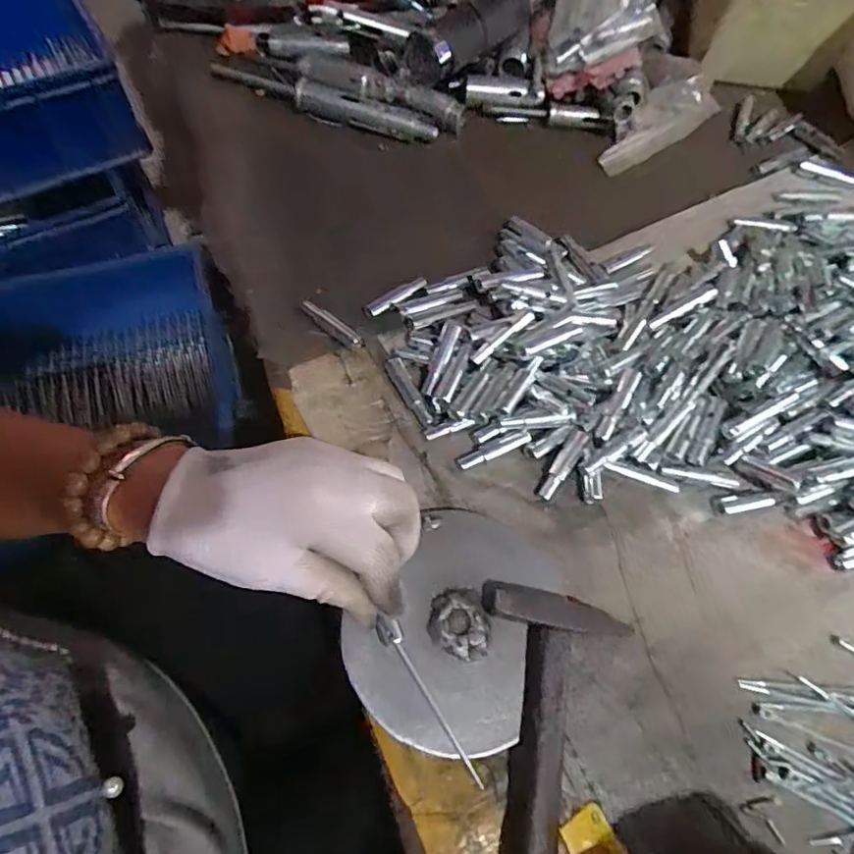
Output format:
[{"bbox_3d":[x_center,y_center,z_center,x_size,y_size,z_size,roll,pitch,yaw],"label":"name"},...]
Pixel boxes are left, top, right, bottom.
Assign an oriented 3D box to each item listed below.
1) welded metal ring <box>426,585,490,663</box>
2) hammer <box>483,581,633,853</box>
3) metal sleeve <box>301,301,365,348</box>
[{"bbox_3d":[0.019,0.108,0.316,0.034,0.004,0.037,11,66,2],"label":"welded metal ring"},{"bbox_3d":[0.068,0.174,0.292,0.070,0.025,0.175,3,66,-2],"label":"hammer"},{"bbox_3d":[-0.066,-0.071,0.395,0.053,0.008,0.010,41,70,14],"label":"metal sleeve"}]

